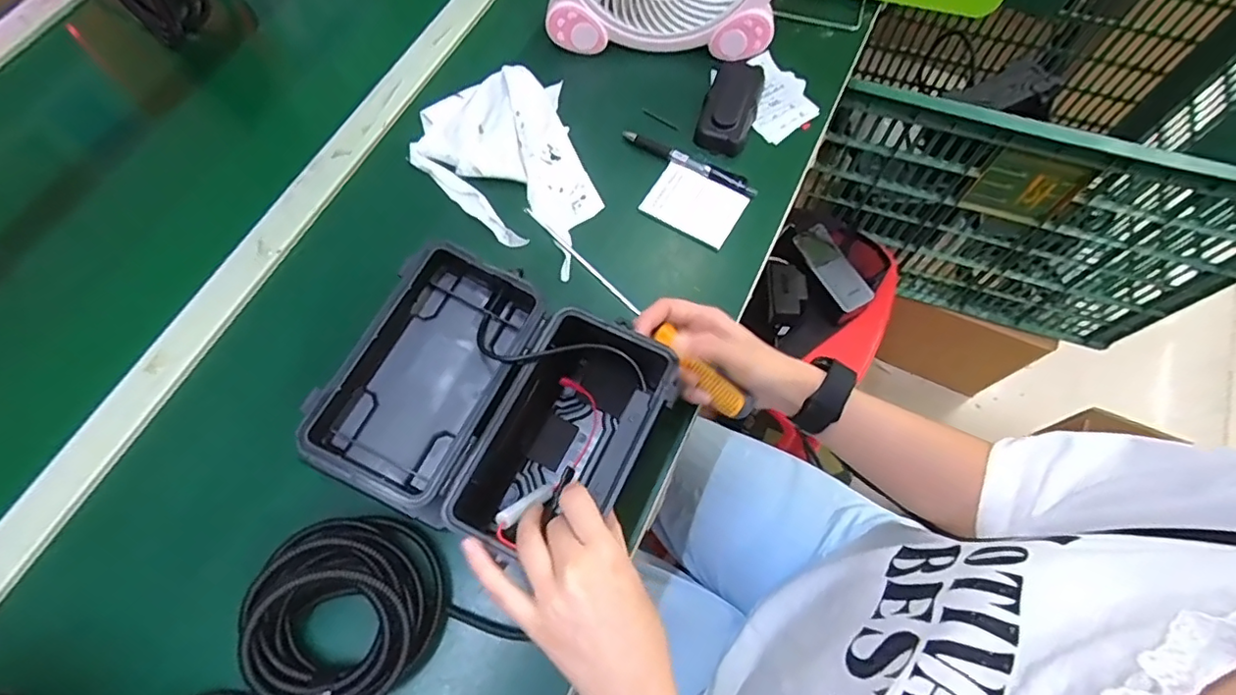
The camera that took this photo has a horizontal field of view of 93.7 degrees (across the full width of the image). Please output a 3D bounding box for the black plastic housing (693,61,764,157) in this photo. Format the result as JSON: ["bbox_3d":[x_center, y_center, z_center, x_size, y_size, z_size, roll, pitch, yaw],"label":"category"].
[{"bbox_3d":[0.114,-0.246,0.587,0.052,0.032,0.105,19,69,6],"label":"black plastic housing"}]

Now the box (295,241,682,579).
[{"bbox_3d":[-0.084,0.048,0.431,0.204,0.092,0.170,25,69,8],"label":"box"}]

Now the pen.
[{"bbox_3d":[0.071,-0.183,0.572,0.144,0.008,0.015,28,70,9],"label":"pen"}]

